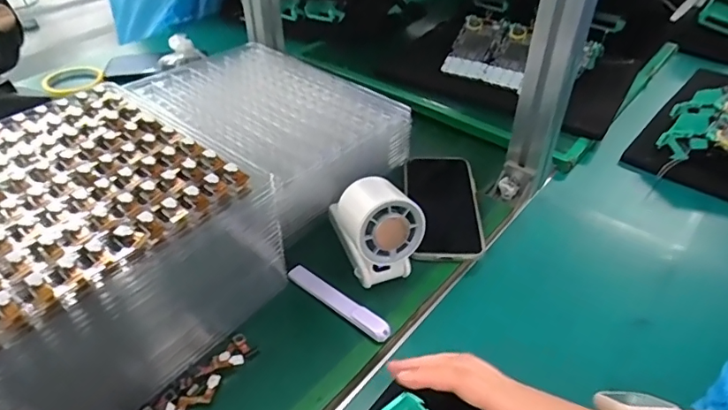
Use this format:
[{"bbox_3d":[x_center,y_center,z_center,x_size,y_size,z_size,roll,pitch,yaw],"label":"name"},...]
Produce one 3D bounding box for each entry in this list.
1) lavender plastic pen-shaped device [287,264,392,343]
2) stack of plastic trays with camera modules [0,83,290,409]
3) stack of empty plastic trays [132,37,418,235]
[{"bbox_3d":[-0.024,0.082,0.436,0.114,0.012,0.015,30,45,31],"label":"lavender plastic pen-shaped device"},{"bbox_3d":[-0.241,0.053,0.375,0.210,0.144,0.277,27,44,28],"label":"stack of plastic trays with camera modules"},{"bbox_3d":[-0.110,-0.096,0.606,0.285,0.082,0.200,31,46,32],"label":"stack of empty plastic trays"}]

